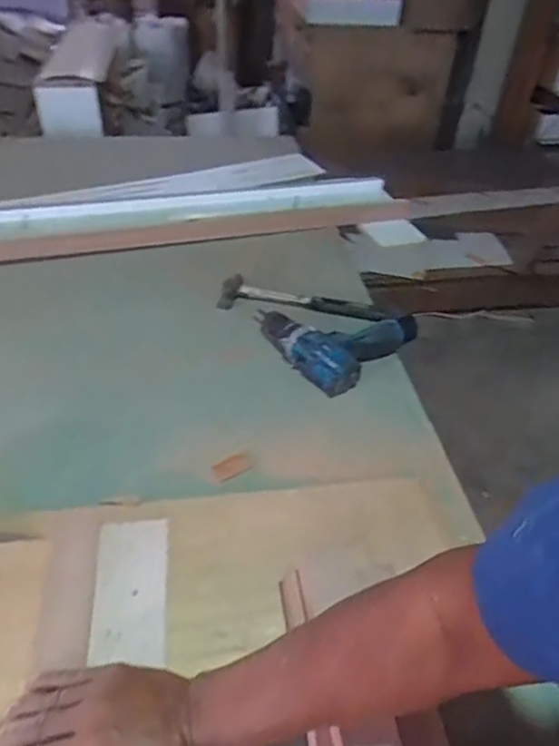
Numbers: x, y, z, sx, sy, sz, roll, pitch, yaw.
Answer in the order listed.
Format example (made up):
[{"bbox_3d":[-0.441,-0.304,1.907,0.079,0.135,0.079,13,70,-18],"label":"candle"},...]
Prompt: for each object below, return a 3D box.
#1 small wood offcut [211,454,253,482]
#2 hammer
[{"bbox_3d":[-0.058,0.117,0.728,0.049,0.009,0.023,-21,45,-26],"label":"small wood offcut"},{"bbox_3d":[0.044,-0.124,1.015,0.303,0.032,0.075,9,40,8],"label":"hammer"}]

